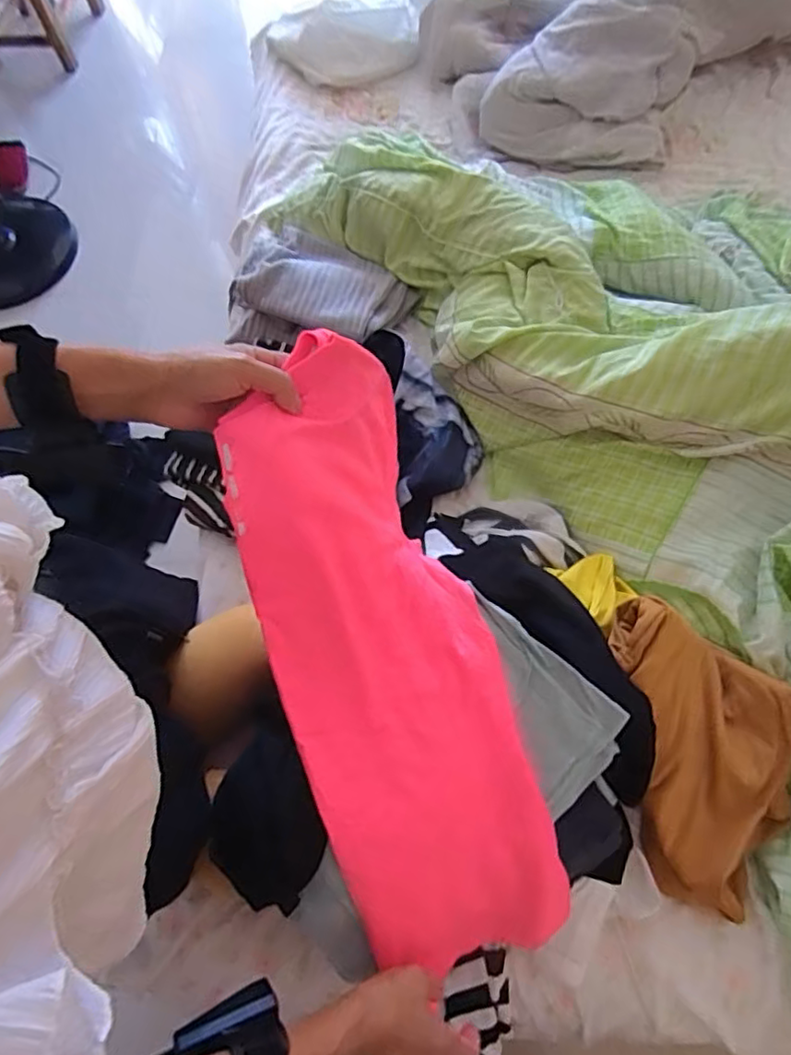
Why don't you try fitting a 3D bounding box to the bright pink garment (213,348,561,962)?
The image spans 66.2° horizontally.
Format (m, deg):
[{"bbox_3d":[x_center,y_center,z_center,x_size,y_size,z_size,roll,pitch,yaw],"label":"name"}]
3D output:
[{"bbox_3d":[-0.001,0.134,0.525,0.180,0.109,0.552,-21,102,-7],"label":"bright pink garment"}]

